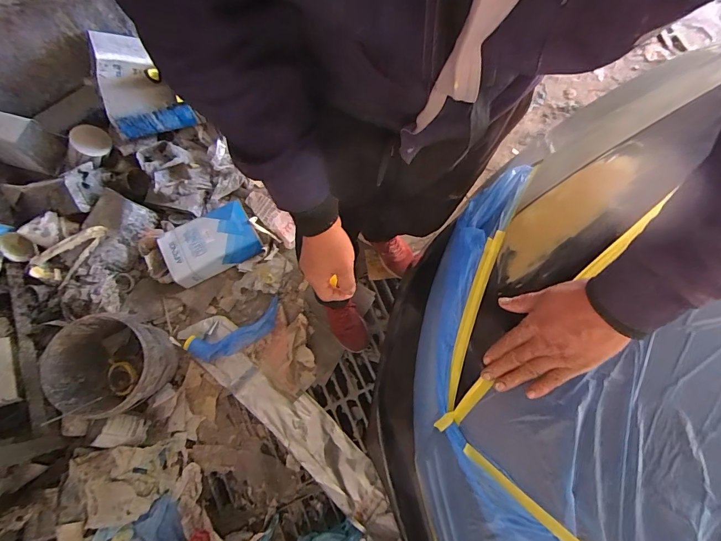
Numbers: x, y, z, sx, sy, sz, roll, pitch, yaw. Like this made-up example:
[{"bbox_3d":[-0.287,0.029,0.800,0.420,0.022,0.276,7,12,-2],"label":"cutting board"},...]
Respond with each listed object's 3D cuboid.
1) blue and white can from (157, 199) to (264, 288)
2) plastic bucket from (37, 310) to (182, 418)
[{"bbox_3d":[-0.497,-0.093,1.240,0.290,0.110,0.200,-28,77,-8],"label":"blue and white can"},{"bbox_3d":[-0.705,0.273,1.076,0.259,0.205,0.273,0,75,-1],"label":"plastic bucket"}]

